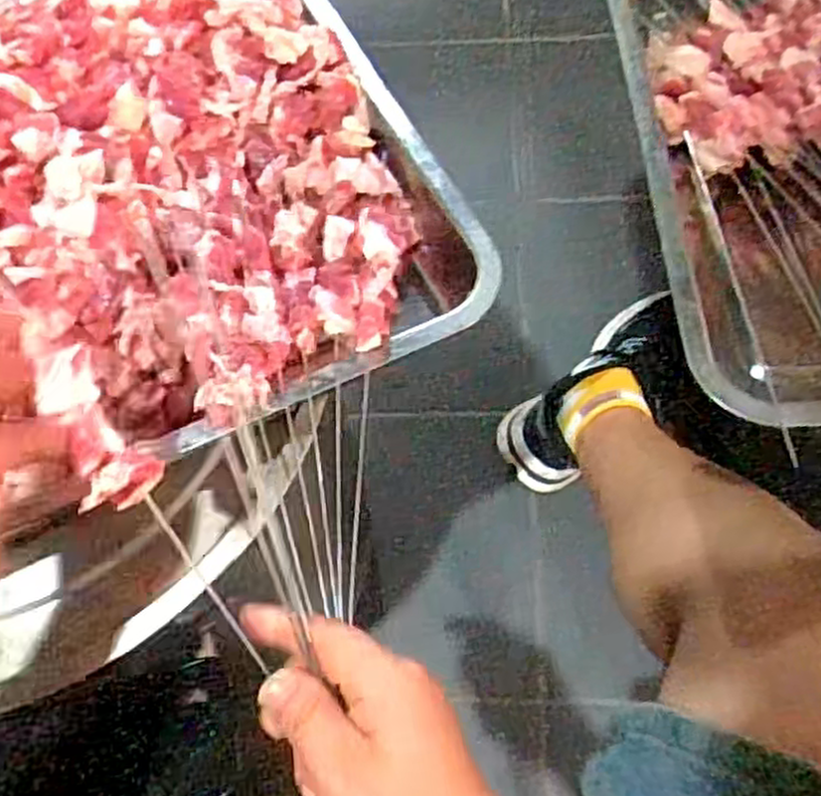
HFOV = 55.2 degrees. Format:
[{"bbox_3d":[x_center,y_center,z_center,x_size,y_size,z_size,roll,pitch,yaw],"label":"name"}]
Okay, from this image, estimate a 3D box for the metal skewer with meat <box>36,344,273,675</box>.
[{"bbox_3d":[-0.103,0.047,0.314,0.029,0.015,0.149,-35,94,-14],"label":"metal skewer with meat"}]

